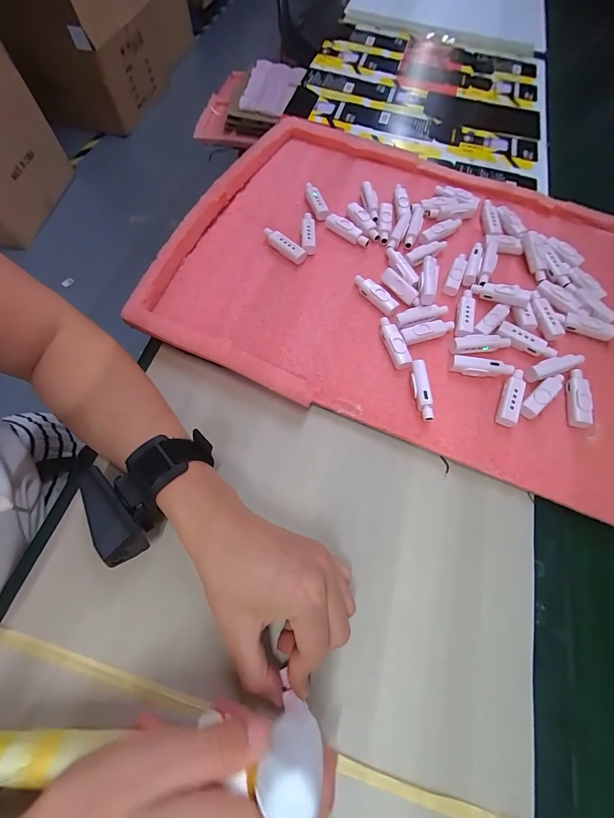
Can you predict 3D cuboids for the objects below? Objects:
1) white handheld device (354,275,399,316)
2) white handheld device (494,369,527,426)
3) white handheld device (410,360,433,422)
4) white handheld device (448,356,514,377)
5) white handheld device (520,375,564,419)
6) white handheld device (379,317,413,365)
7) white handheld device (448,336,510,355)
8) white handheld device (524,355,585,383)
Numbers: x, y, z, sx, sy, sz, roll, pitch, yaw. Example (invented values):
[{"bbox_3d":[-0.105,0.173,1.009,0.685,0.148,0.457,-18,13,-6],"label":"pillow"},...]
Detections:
[{"bbox_3d":[0.068,-0.120,0.341,0.015,0.016,0.056,-40,73,-15],"label":"white handheld device"},{"bbox_3d":[0.186,-0.011,0.299,0.016,0.012,0.057,23,69,9],"label":"white handheld device"},{"bbox_3d":[0.103,-0.017,0.298,0.012,0.018,0.056,0,67,0],"label":"white handheld device"},{"bbox_3d":[0.164,-0.039,0.311,0.056,0.017,0.012,9,68,3],"label":"white handheld device"},{"bbox_3d":[0.216,-0.014,0.301,0.058,0.010,0.016,-40,73,-15],"label":"white handheld device"},{"bbox_3d":[0.083,-0.066,0.319,0.014,0.013,0.055,-17,69,-7],"label":"white handheld device"},{"bbox_3d":[0.168,-0.064,0.320,0.057,0.009,0.017,-5,68,-3],"label":"white handheld device"},{"bbox_3d":[0.235,-0.040,0.315,0.058,0.016,0.015,-19,69,-8],"label":"white handheld device"}]

